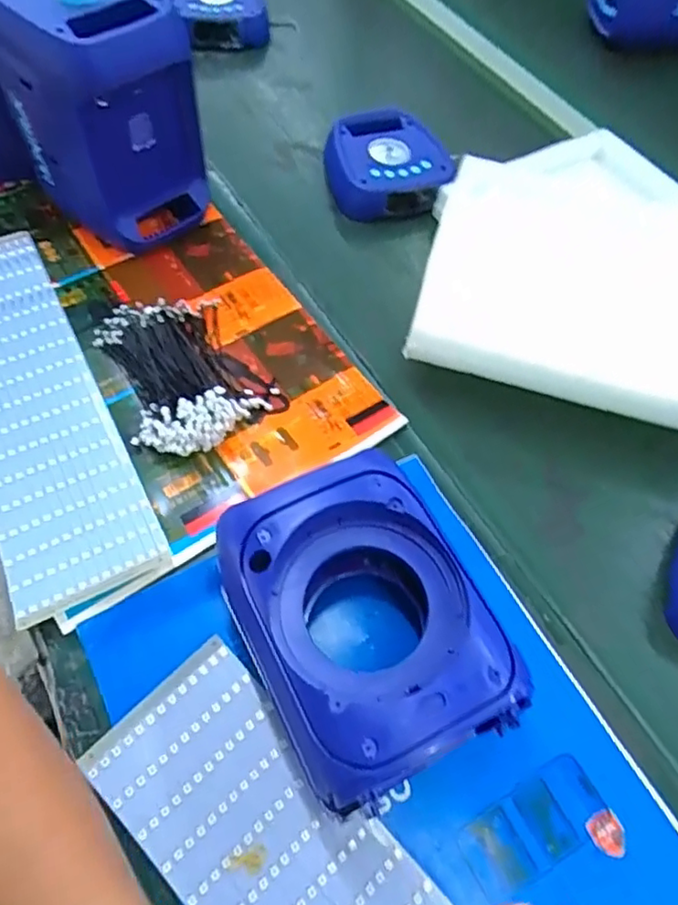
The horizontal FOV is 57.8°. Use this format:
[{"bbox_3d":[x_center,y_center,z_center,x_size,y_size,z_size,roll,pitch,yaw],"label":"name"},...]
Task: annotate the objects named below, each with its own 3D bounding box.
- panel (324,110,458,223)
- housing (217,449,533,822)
[{"bbox_3d":[0.064,-0.379,0.817,0.165,0.077,0.115,-6,61,-7],"label":"panel"},{"bbox_3d":[0.017,0.131,0.480,0.171,0.103,0.224,-23,65,-16],"label":"housing"}]

